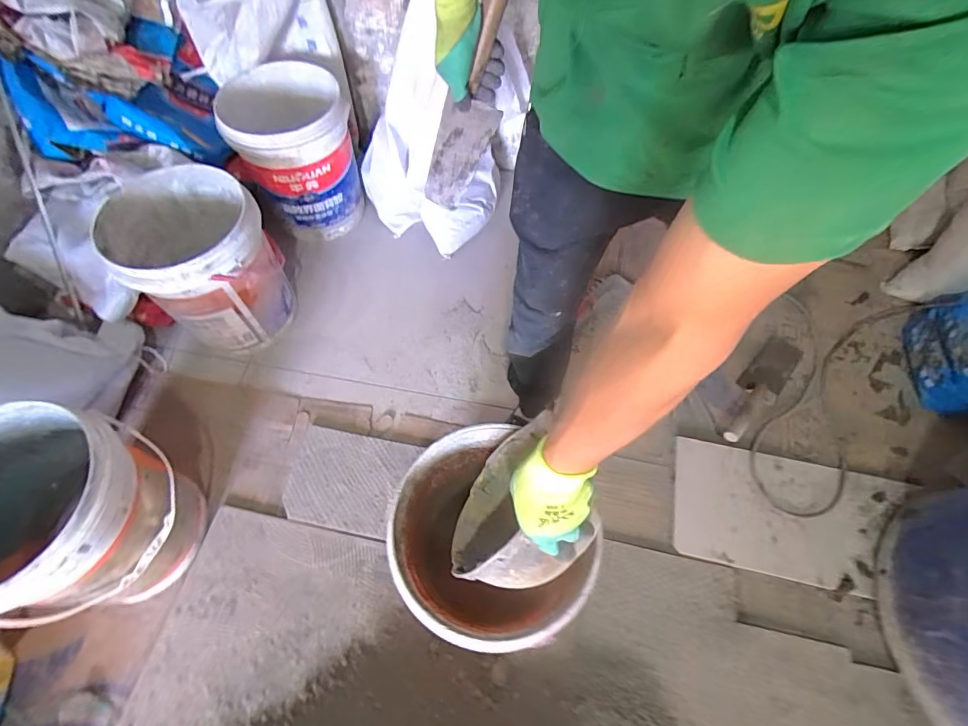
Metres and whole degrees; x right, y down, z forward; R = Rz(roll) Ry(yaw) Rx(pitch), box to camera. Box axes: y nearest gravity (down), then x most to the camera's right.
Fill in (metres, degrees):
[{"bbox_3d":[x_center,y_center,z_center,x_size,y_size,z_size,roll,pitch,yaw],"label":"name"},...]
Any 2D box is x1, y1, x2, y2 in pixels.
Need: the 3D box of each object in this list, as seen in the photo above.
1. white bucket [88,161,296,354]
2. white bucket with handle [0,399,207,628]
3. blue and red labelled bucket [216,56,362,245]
[{"bbox_3d":[-0.633,-0.231,1.099,0.283,0.349,0.337,-27,65,-15],"label":"white bucket"},{"bbox_3d":[-0.714,0.284,0.842,0.278,0.378,0.301,13,62,6],"label":"white bucket with handle"},{"bbox_3d":[-0.490,-0.544,1.251,0.290,0.360,0.275,0,61,-1],"label":"blue and red labelled bucket"}]

